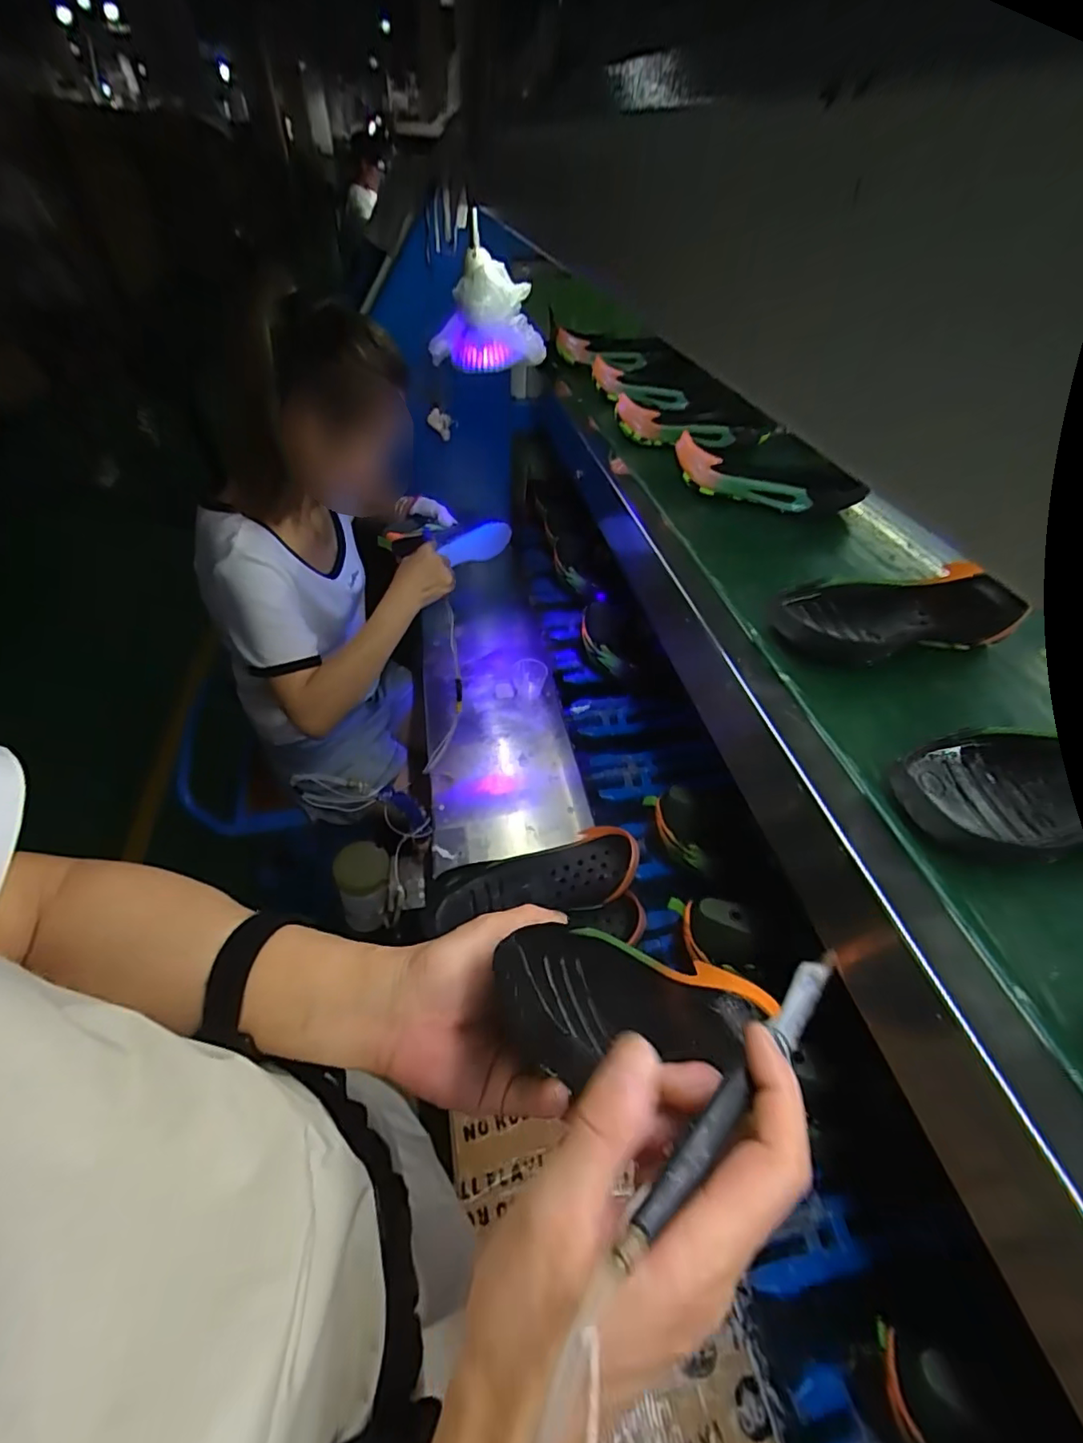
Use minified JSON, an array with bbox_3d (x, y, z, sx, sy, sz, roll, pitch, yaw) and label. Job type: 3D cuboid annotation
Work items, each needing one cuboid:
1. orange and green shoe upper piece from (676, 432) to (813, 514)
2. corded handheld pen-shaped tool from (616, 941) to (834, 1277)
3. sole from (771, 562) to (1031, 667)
[{"bbox_3d":[0.237,-0.295,0.648,0.162,0.050,0.063,13,46,10],"label":"orange and green shoe upper piece"},{"bbox_3d":[0.081,0.146,0.220,0.152,0.018,0.016,-24,50,-37],"label":"corded handheld pen-shaped tool"},{"bbox_3d":[0.308,-0.096,0.473,0.214,0.021,0.081,-8,67,-2],"label":"sole"}]

